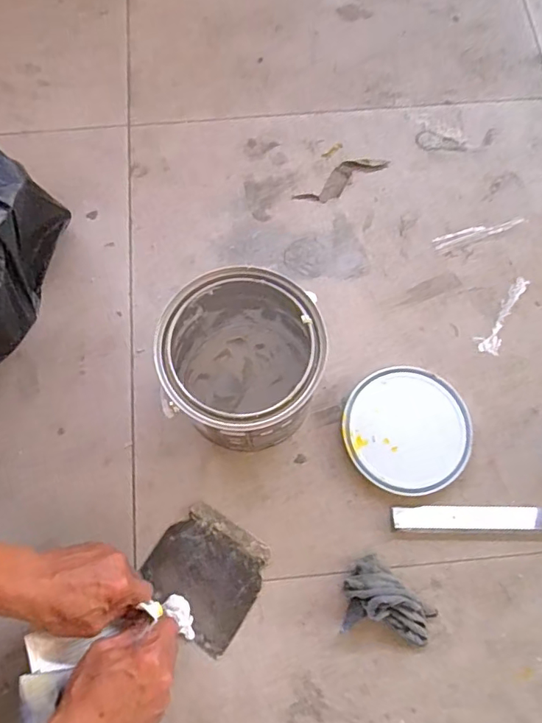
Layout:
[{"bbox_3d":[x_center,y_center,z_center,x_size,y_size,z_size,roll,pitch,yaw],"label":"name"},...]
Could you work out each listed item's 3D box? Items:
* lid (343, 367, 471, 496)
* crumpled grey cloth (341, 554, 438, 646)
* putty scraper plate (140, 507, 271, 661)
[{"bbox_3d":[0.154,0.077,0.573,0.137,0.013,0.138,-16,74,-5],"label":"lid"},{"bbox_3d":[0.115,0.255,0.511,0.097,0.033,0.074,42,78,11],"label":"crumpled grey cloth"},{"bbox_3d":[-0.067,0.218,0.523,0.113,0.005,0.110,33,76,9],"label":"putty scraper plate"}]

